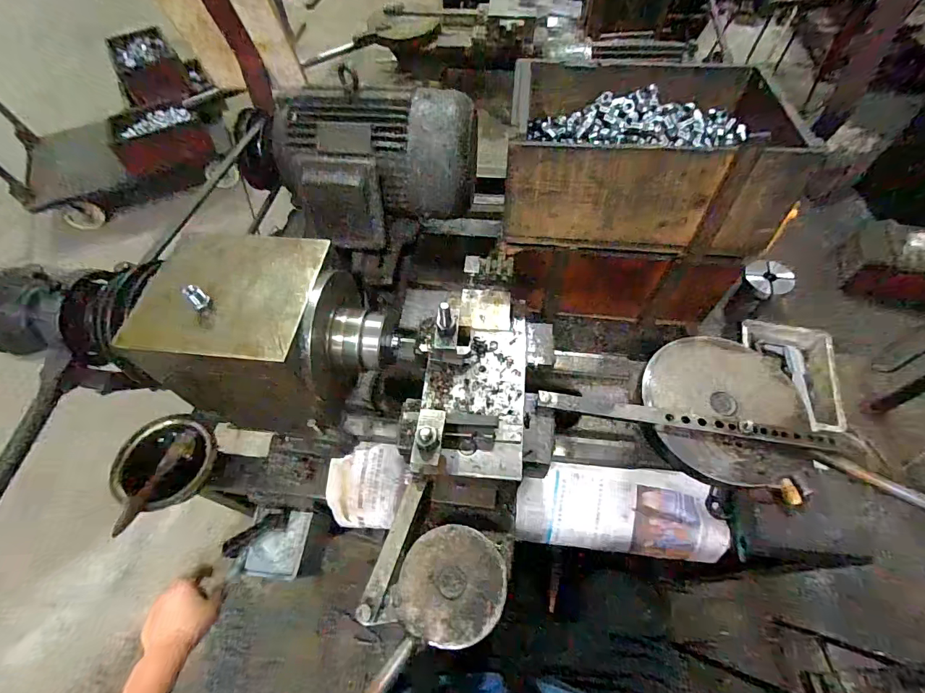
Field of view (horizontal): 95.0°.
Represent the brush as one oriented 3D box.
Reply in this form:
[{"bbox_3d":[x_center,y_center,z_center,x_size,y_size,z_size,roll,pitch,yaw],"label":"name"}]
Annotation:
[{"bbox_3d":[-0.416,0.183,0.574,0.028,0.019,0.140,16,59,12],"label":"brush"}]

